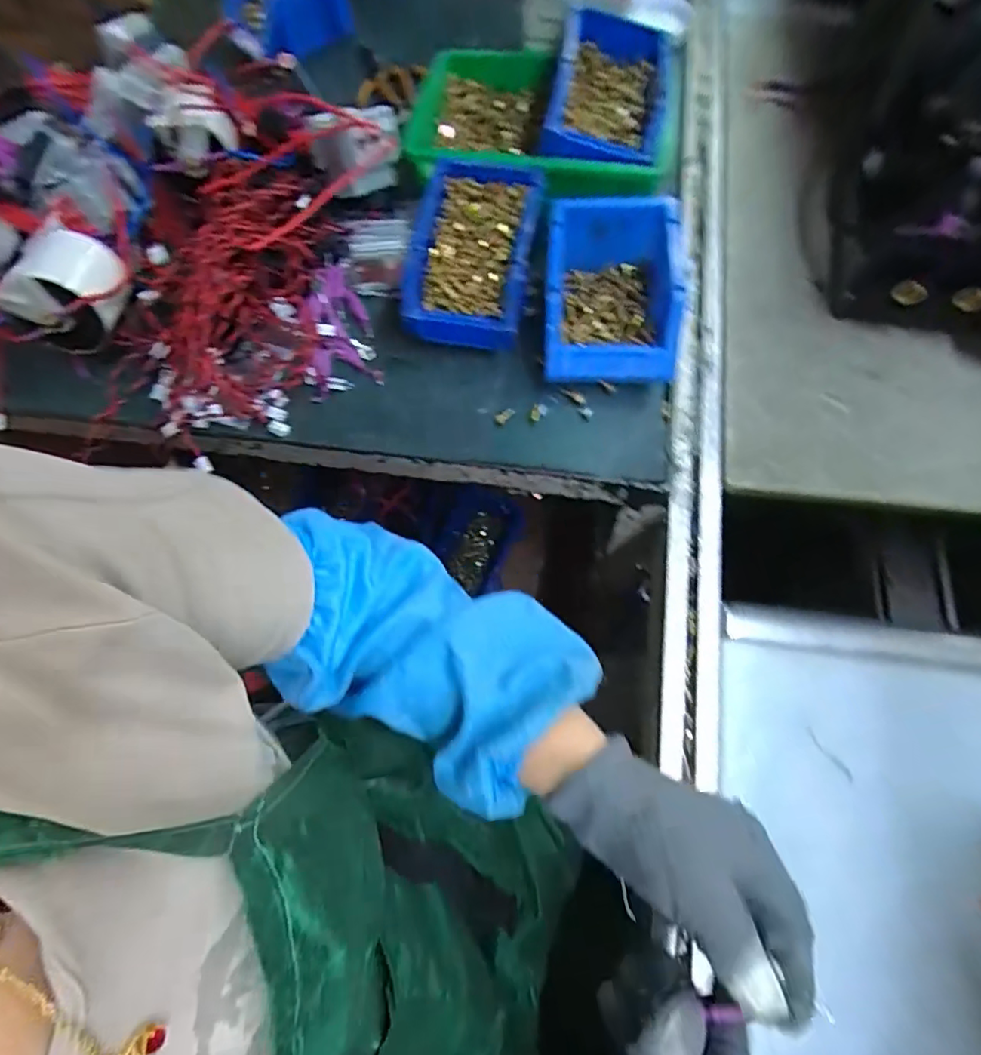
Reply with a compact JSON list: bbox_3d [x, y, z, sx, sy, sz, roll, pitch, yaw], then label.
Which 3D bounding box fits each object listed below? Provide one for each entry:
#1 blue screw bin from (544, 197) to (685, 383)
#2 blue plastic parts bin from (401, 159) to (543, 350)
[{"bbox_3d":[0.108,-0.203,0.494,0.114,0.079,0.156,2,67,6],"label":"blue screw bin"},{"bbox_3d":[-0.012,-0.249,0.521,0.109,0.075,0.167,7,67,8],"label":"blue plastic parts bin"}]

